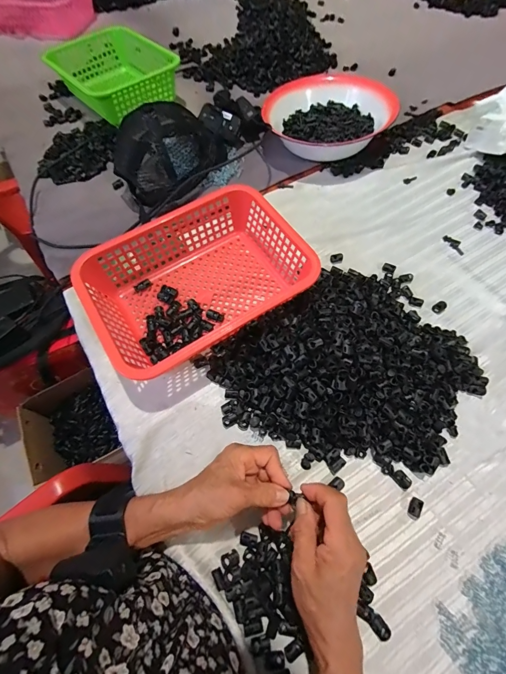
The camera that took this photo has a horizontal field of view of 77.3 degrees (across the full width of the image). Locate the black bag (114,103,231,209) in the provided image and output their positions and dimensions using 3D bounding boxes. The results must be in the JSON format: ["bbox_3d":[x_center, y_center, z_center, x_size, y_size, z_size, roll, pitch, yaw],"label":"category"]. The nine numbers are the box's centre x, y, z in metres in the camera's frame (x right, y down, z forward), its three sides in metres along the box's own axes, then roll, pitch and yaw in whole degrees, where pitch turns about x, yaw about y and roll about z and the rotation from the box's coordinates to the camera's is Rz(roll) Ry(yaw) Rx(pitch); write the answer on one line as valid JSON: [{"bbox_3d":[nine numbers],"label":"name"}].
[{"bbox_3d":[-0.156,-0.349,0.588,0.142,0.128,0.218,32,70,16],"label":"black bag"}]

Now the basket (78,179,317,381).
[{"bbox_3d":[-0.076,-0.080,0.471,0.301,0.084,0.216,-32,68,-13],"label":"basket"}]

